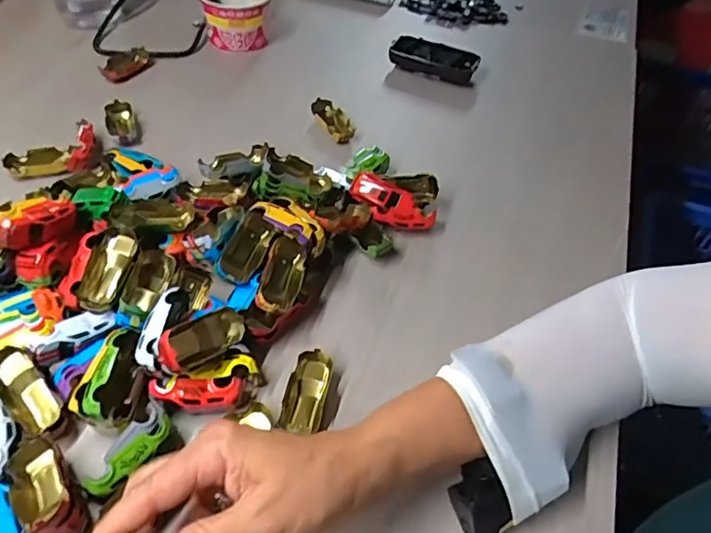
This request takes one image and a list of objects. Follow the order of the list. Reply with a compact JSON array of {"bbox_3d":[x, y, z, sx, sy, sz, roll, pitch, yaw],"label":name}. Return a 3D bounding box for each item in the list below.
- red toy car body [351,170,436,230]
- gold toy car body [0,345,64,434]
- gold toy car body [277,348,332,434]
[{"bbox_3d":[0.035,-0.059,0.524,0.081,0.024,0.041,32,51,-1],"label":"red toy car body"},{"bbox_3d":[-0.221,0.084,0.383,0.030,0.022,0.063,-42,79,-17],"label":"gold toy car body"},{"bbox_3d":[-0.036,0.088,0.407,0.030,0.015,0.056,9,48,4],"label":"gold toy car body"}]

